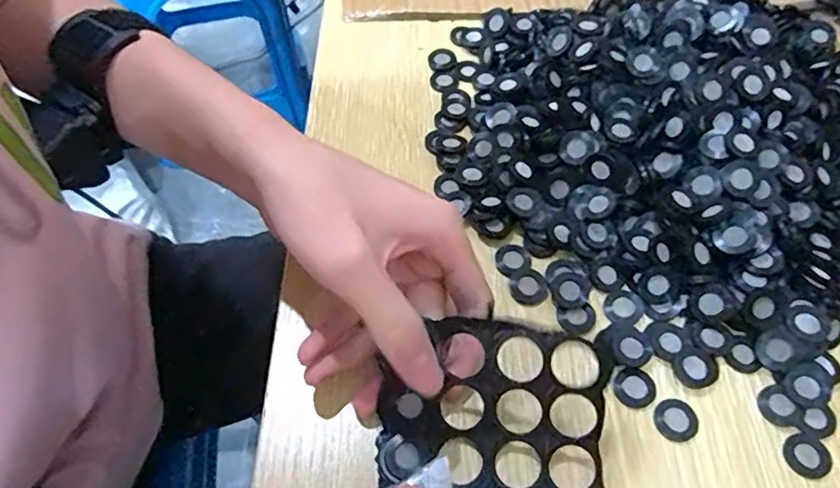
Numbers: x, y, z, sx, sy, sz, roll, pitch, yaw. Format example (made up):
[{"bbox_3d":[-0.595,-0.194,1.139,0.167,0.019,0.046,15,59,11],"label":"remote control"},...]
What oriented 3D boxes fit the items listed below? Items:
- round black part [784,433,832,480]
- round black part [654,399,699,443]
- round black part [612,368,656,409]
[{"bbox_3d":[0.168,0.091,0.260,0.018,0.004,0.018,1,55,-1],"label":"round black part"},{"bbox_3d":[0.114,0.078,0.268,0.019,0.004,0.018,1,55,-1],"label":"round black part"},{"bbox_3d":[0.098,0.065,0.275,0.018,0.004,0.018,1,55,-1],"label":"round black part"}]

